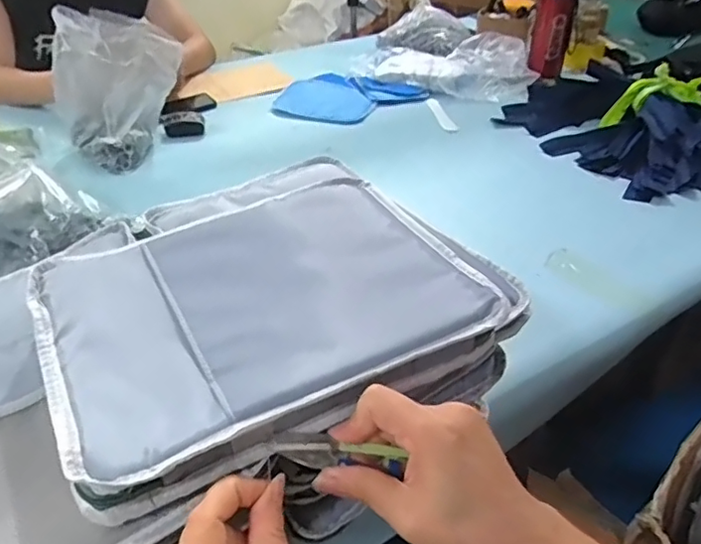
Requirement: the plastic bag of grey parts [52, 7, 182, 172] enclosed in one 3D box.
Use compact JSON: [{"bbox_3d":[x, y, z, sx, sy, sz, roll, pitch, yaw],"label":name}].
[{"bbox_3d":[-0.394,-0.316,0.984,0.213,0.242,0.109,-13,38,-17],"label":"plastic bag of grey parts"}]

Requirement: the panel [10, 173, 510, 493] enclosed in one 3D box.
[{"bbox_3d":[-0.064,0.016,0.410,0.286,0.018,0.214,-20,40,-24],"label":"panel"}]

